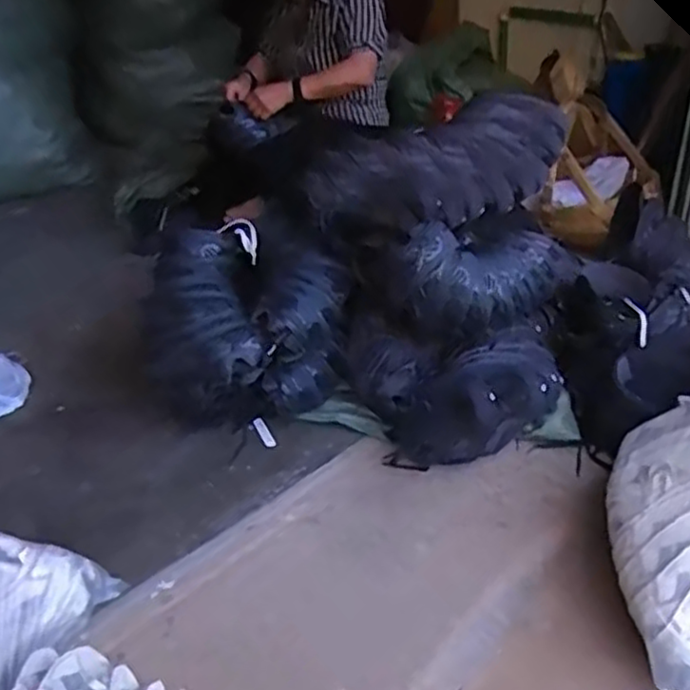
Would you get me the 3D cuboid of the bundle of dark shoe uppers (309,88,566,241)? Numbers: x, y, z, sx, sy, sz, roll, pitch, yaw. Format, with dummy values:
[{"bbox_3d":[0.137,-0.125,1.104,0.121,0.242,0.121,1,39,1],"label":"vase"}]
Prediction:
[{"bbox_3d":[0.153,-0.285,1.157,0.431,0.154,0.143,-16,32,0],"label":"bundle of dark shoe uppers"}]

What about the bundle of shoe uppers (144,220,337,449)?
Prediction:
[{"bbox_3d":[-0.191,-0.031,1.236,0.273,0.244,0.301,-16,34,-23],"label":"bundle of shoe uppers"}]

